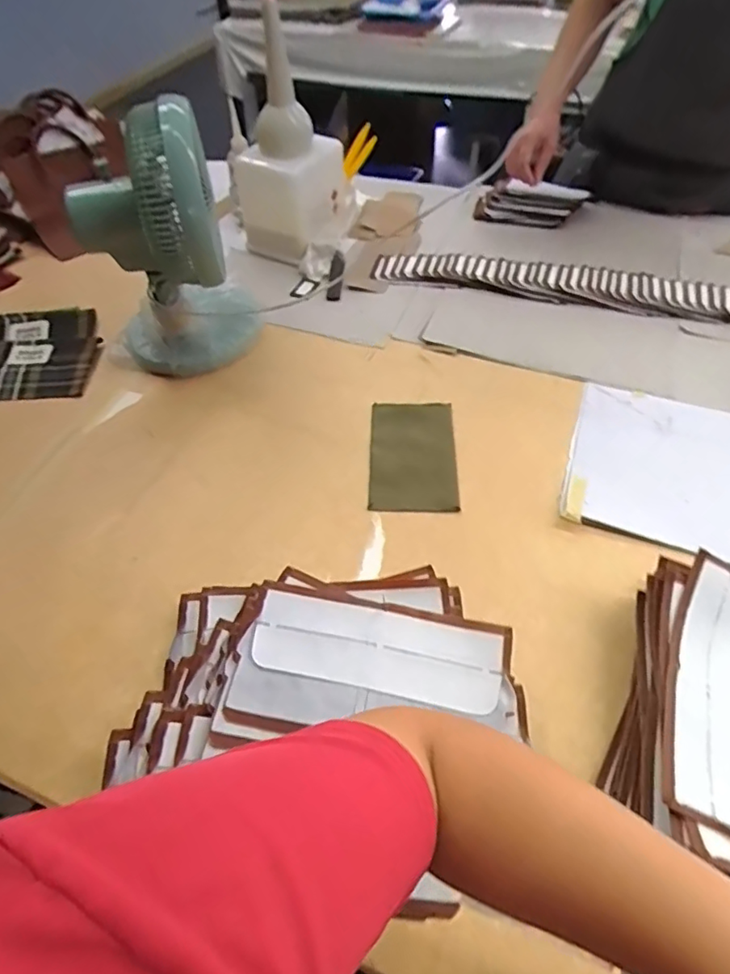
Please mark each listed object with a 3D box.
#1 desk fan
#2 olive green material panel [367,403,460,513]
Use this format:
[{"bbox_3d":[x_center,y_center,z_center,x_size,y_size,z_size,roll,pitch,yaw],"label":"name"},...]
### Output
[{"bbox_3d":[-0.260,-0.307,0.707,0.193,0.291,0.181,-18,54,-10],"label":"desk fan"},{"bbox_3d":[0.060,-0.043,0.685,0.104,0.008,0.174,0,53,3],"label":"olive green material panel"}]

